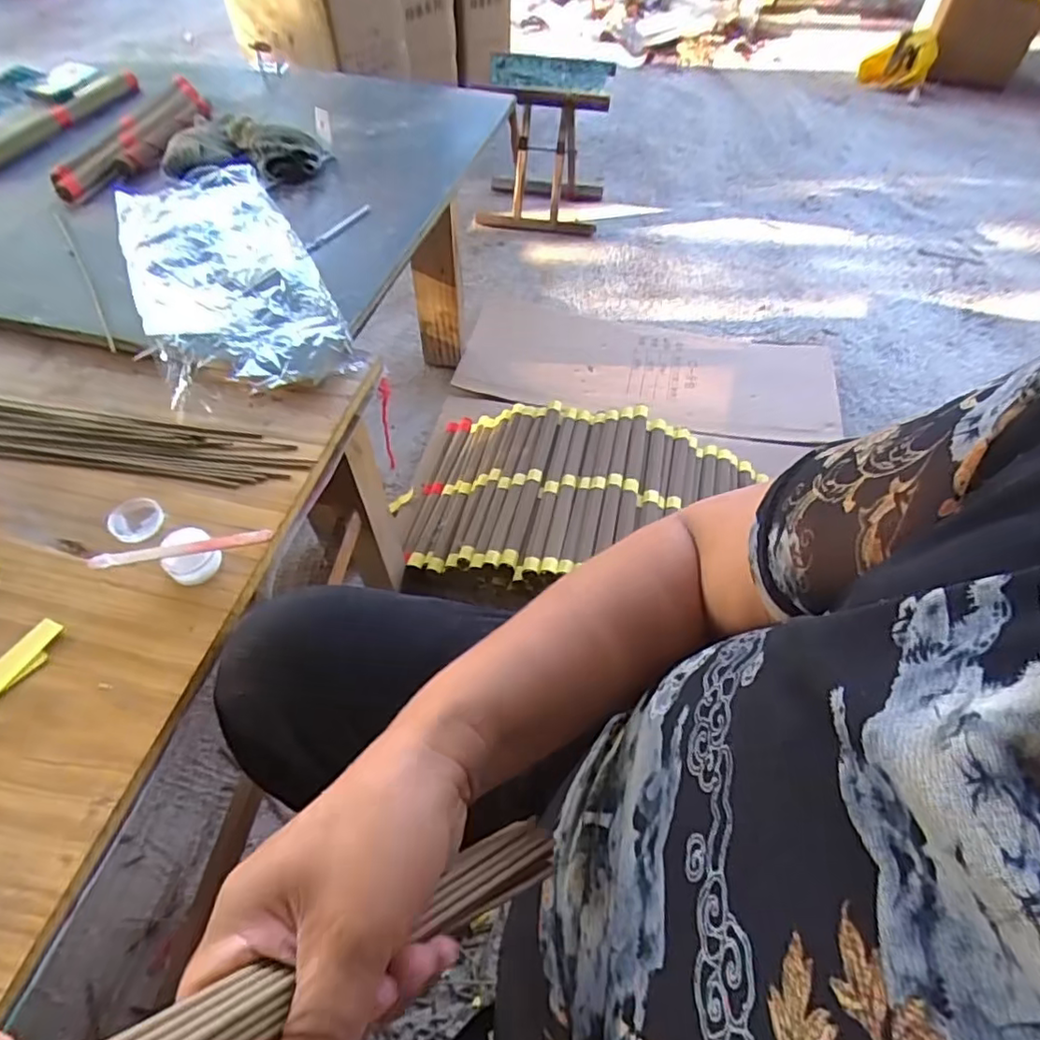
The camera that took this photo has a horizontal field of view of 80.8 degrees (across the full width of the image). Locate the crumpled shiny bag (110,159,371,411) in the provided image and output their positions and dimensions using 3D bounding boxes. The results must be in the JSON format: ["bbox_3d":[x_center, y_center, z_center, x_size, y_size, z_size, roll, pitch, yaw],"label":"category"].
[{"bbox_3d":[-0.317,-0.266,0.651,0.170,0.045,0.402,-24,57,-18],"label":"crumpled shiny bag"}]

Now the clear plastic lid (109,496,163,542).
[{"bbox_3d":[-0.306,-0.002,0.481,0.045,0.007,0.039,12,54,8],"label":"clear plastic lid"}]

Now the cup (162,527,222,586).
[{"bbox_3d":[-0.245,0.027,0.452,0.037,0.027,0.035,0,53,-1],"label":"cup"}]

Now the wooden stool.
[{"bbox_3d":[0.058,-0.908,1.488,0.294,0.315,0.250,8,54,5],"label":"wooden stool"}]

